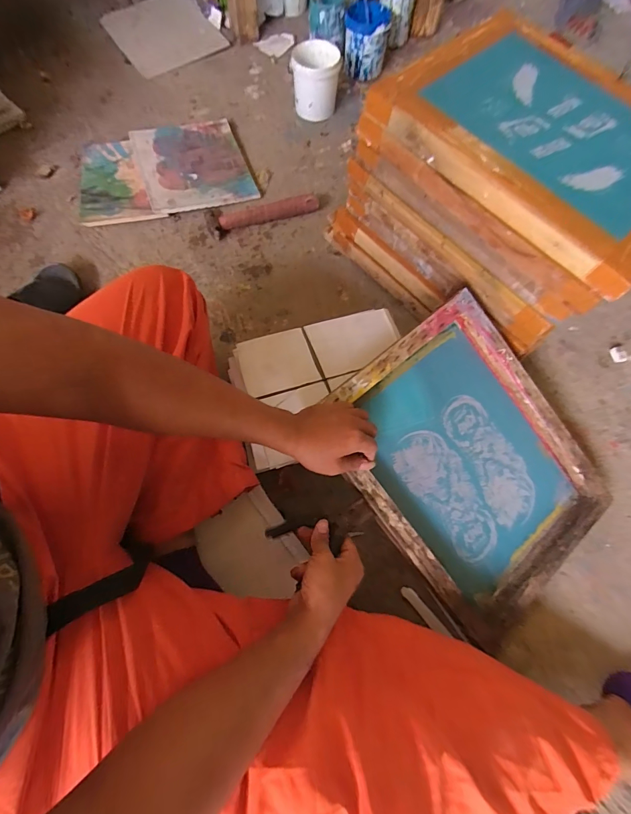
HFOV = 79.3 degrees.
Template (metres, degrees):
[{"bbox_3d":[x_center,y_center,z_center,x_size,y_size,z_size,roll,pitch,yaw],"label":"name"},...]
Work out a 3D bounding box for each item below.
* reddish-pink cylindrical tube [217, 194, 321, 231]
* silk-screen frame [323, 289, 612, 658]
[{"bbox_3d":[-0.111,-0.466,0.908,0.238,0.034,0.043,-17,71,-9],"label":"reddish-pink cylindrical tube"},{"bbox_3d":[0.245,0.087,0.616,0.346,0.045,0.437,-38,94,-14],"label":"silk-screen frame"}]

